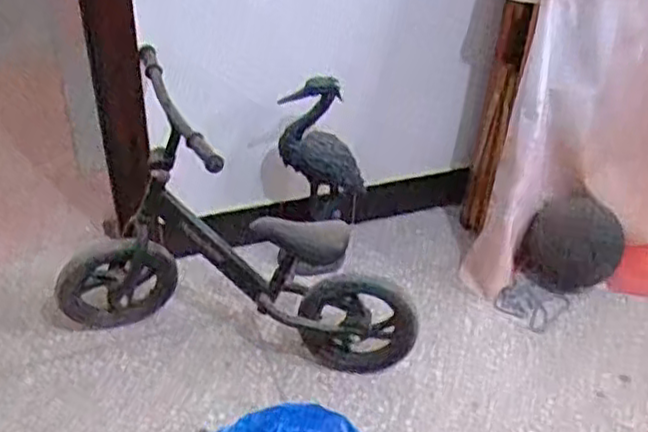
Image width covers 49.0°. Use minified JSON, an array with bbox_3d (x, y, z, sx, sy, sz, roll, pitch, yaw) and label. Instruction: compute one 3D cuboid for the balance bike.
[{"bbox_3d":[-0.176,-0.001,1.475,0.759,0.569,0.318,8,43,5],"label":"balance bike"}]

